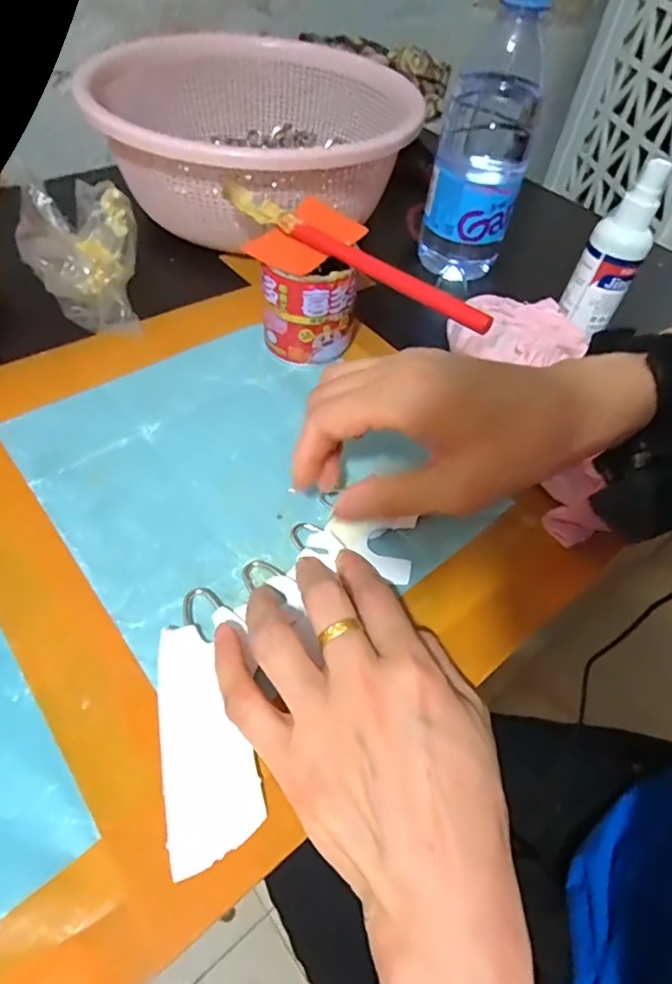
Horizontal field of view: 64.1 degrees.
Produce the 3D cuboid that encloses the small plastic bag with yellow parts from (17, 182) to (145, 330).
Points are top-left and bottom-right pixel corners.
[{"bbox_3d":[-0.181,-0.167,0.385,0.075,0.069,0.090,-13,55,-15],"label":"small plastic bag with yellow parts"}]

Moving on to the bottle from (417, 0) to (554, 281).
[{"bbox_3d":[0.117,-0.272,0.424,0.072,0.191,0.071,13,52,5],"label":"bottle"}]

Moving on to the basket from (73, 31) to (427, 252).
[{"bbox_3d":[-0.073,-0.317,0.484,0.243,0.094,0.273,8,52,1],"label":"basket"}]

